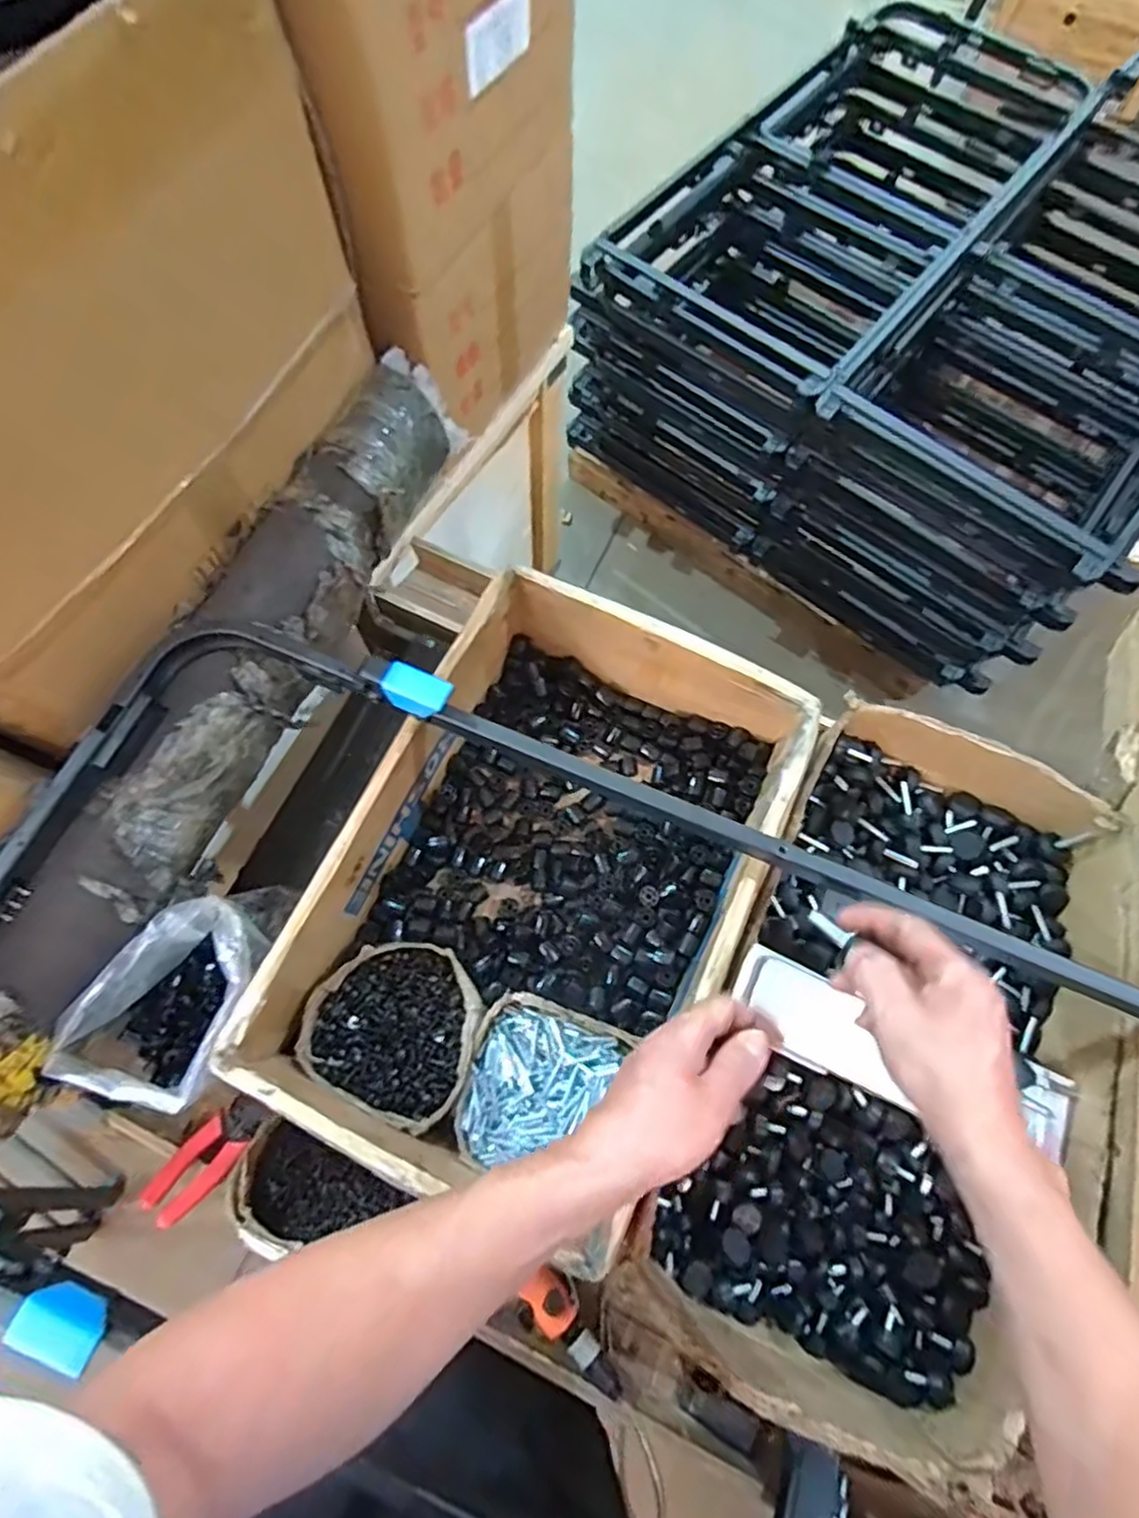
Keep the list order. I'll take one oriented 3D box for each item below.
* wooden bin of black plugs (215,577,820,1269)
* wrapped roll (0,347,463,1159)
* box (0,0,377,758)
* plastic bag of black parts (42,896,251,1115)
[{"bbox_3d":[-0.022,0.114,0.678,0.333,0.168,0.515,24,72,7],"label":"wooden bin of black plugs"},{"bbox_3d":[-0.330,-0.055,0.653,0.117,0.099,0.839,22,72,7],"label":"wrapped roll"},{"bbox_3d":[-0.550,-0.414,0.576,0.553,0.354,0.565,27,73,8],"label":"box"},{"bbox_3d":[-0.348,0.216,0.636,0.136,0.118,0.175,18,71,5],"label":"plastic bag of black parts"}]

